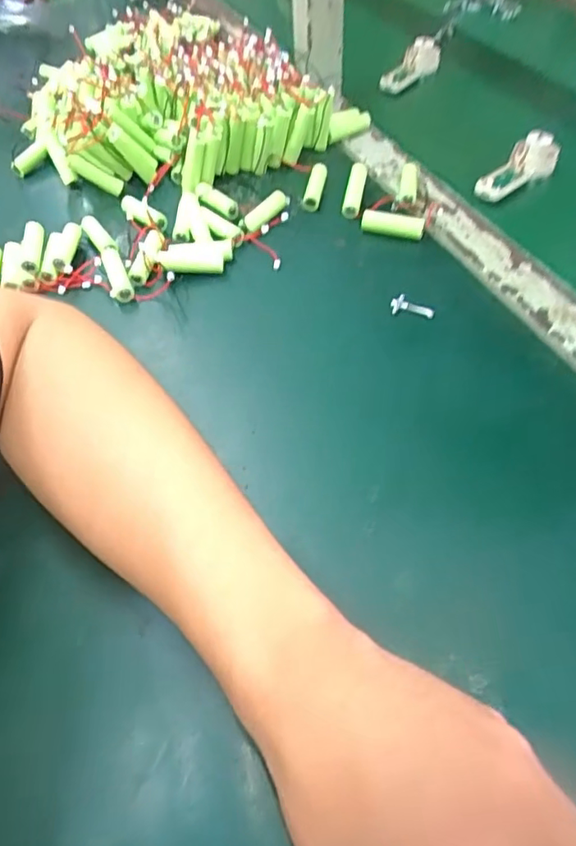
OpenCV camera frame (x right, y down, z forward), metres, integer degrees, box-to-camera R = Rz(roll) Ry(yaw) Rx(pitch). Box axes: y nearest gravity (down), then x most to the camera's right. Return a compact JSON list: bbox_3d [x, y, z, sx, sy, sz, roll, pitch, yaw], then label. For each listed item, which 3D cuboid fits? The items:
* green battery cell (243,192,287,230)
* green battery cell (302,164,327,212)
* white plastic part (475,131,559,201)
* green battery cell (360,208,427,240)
[{"bbox_3d":[-0.019,-0.177,0.464,0.013,0.013,0.050,28,60,23],"label":"green battery cell"},{"bbox_3d":[0.024,-0.209,0.489,0.014,0.014,0.056,8,54,10],"label":"green battery cell"},{"bbox_3d":[0.204,-0.226,0.490,0.084,0.029,0.033,-40,60,-23],"label":"white plastic part"},{"bbox_3d":[0.085,-0.162,0.452,0.051,0.016,0.016,18,57,18],"label":"green battery cell"}]

